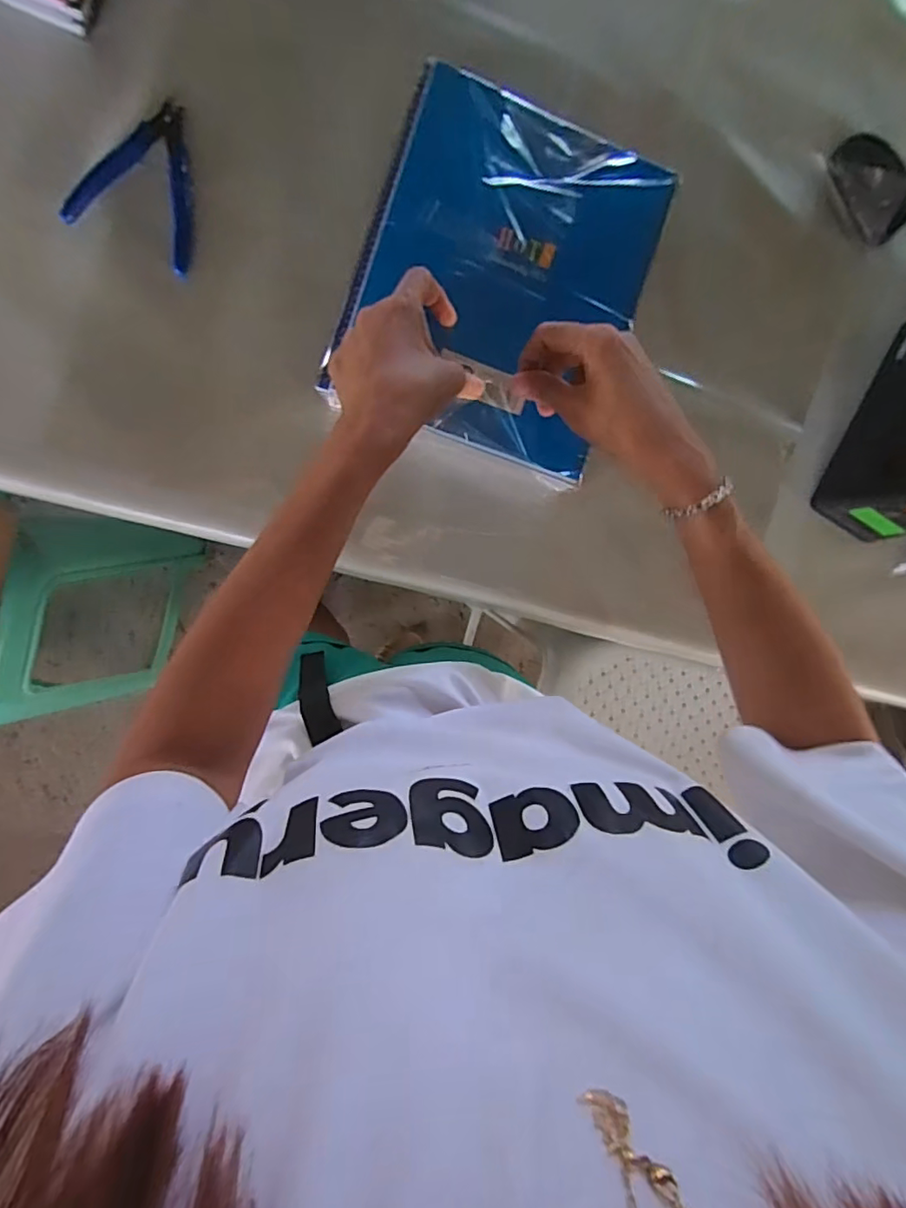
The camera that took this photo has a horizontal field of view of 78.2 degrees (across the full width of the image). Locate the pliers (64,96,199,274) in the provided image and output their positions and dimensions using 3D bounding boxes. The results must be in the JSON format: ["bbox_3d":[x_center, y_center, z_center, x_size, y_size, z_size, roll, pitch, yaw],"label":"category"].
[{"bbox_3d":[-0.227,-0.322,0.423,0.090,0.006,0.113,24,91,-9],"label":"pliers"}]

